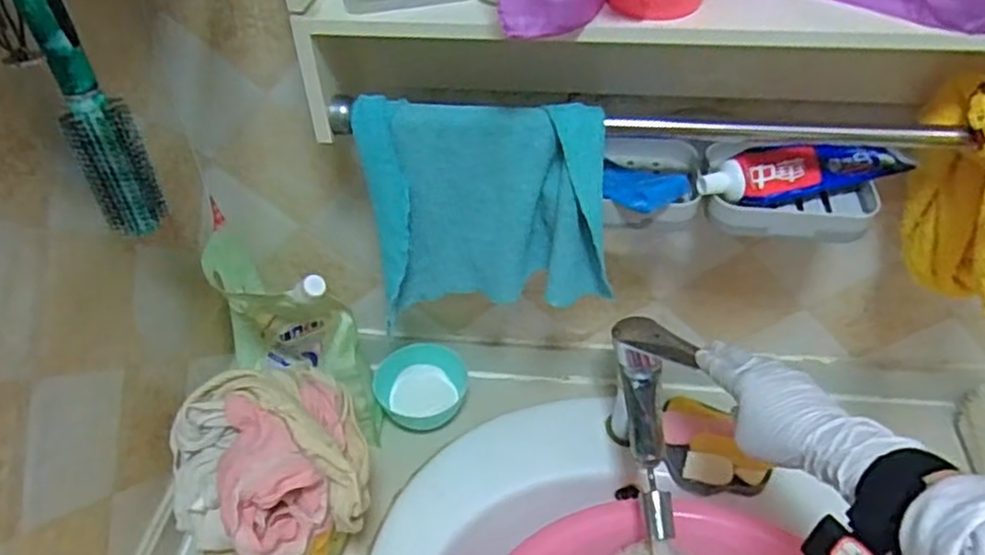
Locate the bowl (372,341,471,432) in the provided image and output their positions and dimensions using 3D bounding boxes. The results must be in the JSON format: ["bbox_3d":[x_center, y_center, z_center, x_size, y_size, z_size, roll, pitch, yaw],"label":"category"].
[{"bbox_3d":[-0.080,0.126,0.814,0.100,0.044,0.093,-1,43,1],"label":"bowl"}]

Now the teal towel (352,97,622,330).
[{"bbox_3d":[-0.007,-0.044,0.583,0.197,0.187,0.046,5,43,6],"label":"teal towel"}]

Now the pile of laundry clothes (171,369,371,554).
[{"bbox_3d":[-0.180,0.151,0.589,0.145,0.100,0.155,-1,43,1],"label":"pile of laundry clothes"}]

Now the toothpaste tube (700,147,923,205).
[{"bbox_3d":[0.250,-0.086,0.569,0.181,0.033,0.040,-8,43,-8],"label":"toothpaste tube"}]

